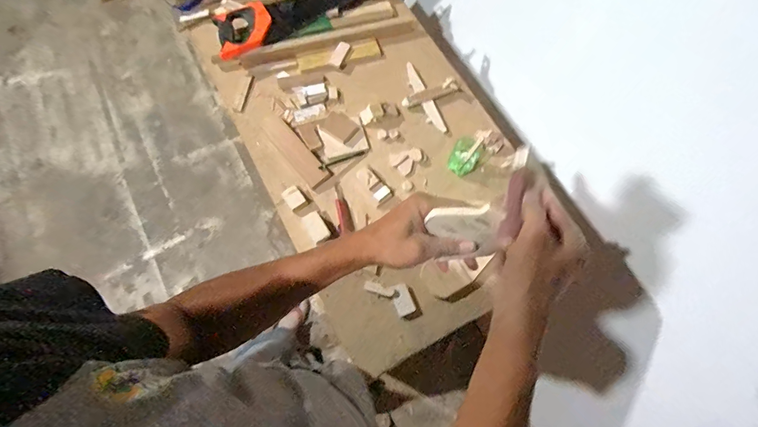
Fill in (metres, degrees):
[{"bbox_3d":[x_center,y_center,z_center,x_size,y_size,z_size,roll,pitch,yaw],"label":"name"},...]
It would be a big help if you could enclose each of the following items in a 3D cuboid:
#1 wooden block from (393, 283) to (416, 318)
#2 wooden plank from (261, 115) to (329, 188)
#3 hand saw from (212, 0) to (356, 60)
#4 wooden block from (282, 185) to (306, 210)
[{"bbox_3d":[0.047,0.171,0.730,0.034,0.026,0.056,-21,71,-10],"label":"wooden block"},{"bbox_3d":[-0.188,-0.141,0.826,0.051,0.017,0.199,-37,75,-15],"label":"wooden plank"},{"bbox_3d":[-0.168,-0.540,0.928,0.528,0.051,0.136,-29,73,-13],"label":"hand saw"},{"bbox_3d":[-0.180,-0.032,0.786,0.037,0.027,0.050,-36,74,-15],"label":"wooden block"}]

